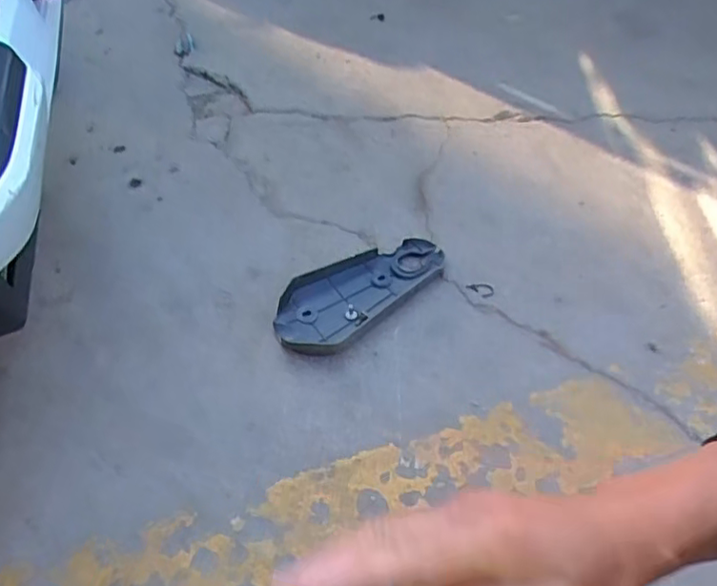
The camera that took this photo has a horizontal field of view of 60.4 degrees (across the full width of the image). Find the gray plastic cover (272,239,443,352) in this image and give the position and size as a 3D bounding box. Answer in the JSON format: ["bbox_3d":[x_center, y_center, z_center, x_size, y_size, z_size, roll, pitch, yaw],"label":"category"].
[{"bbox_3d":[0.002,-0.010,0.823,0.260,0.021,0.114,-36,58,-29],"label":"gray plastic cover"}]

